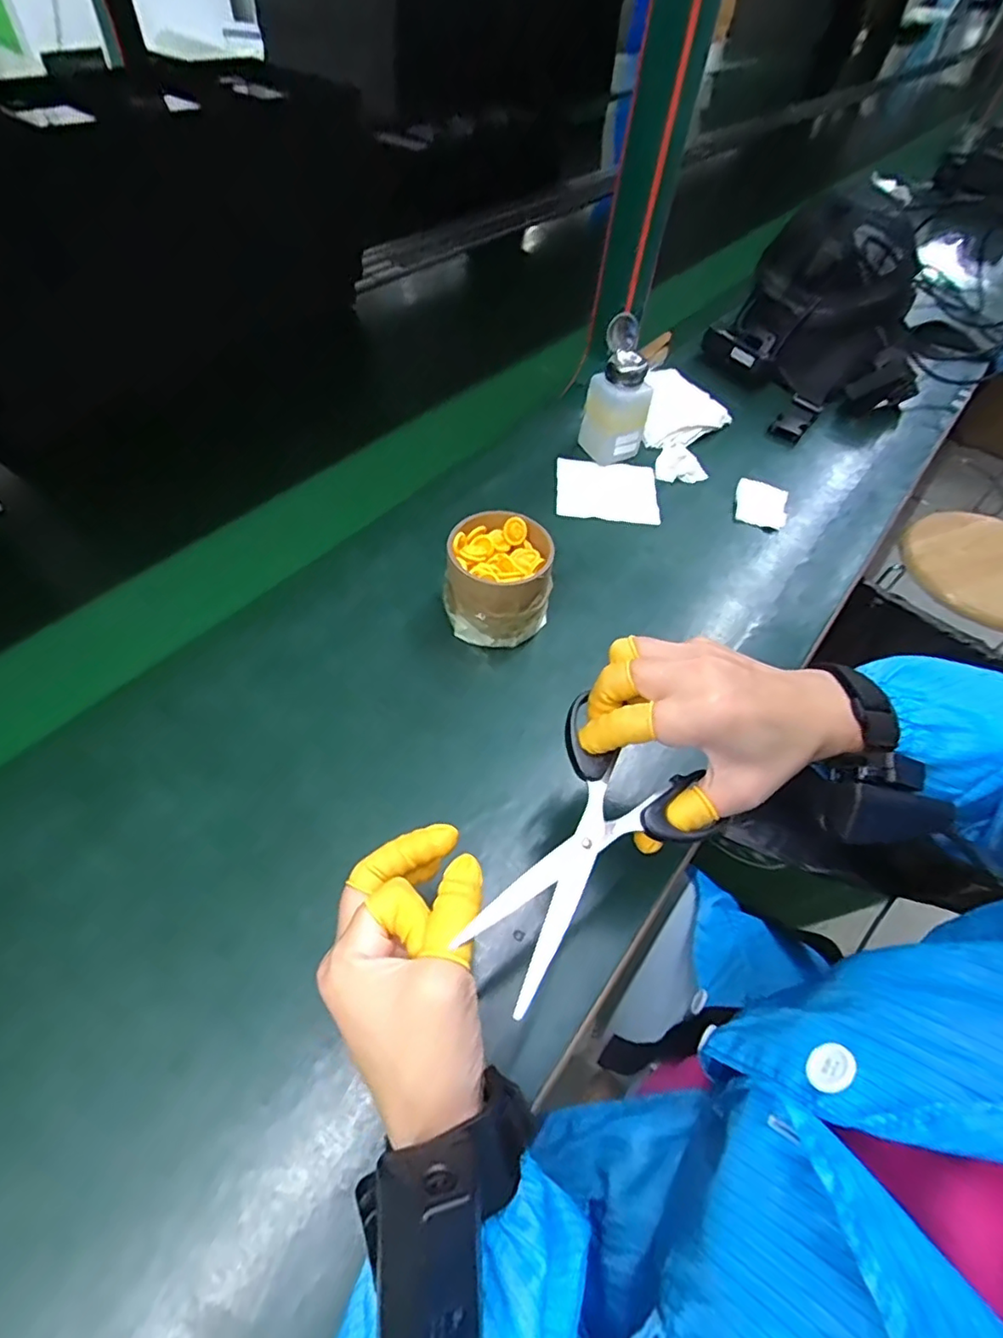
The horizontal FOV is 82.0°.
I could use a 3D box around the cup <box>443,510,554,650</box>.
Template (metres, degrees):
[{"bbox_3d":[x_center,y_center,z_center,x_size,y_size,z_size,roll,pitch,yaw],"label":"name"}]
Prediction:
[{"bbox_3d":[-0.002,-0.069,0.469,0.082,0.076,0.079,2,54,-3],"label":"cup"}]

